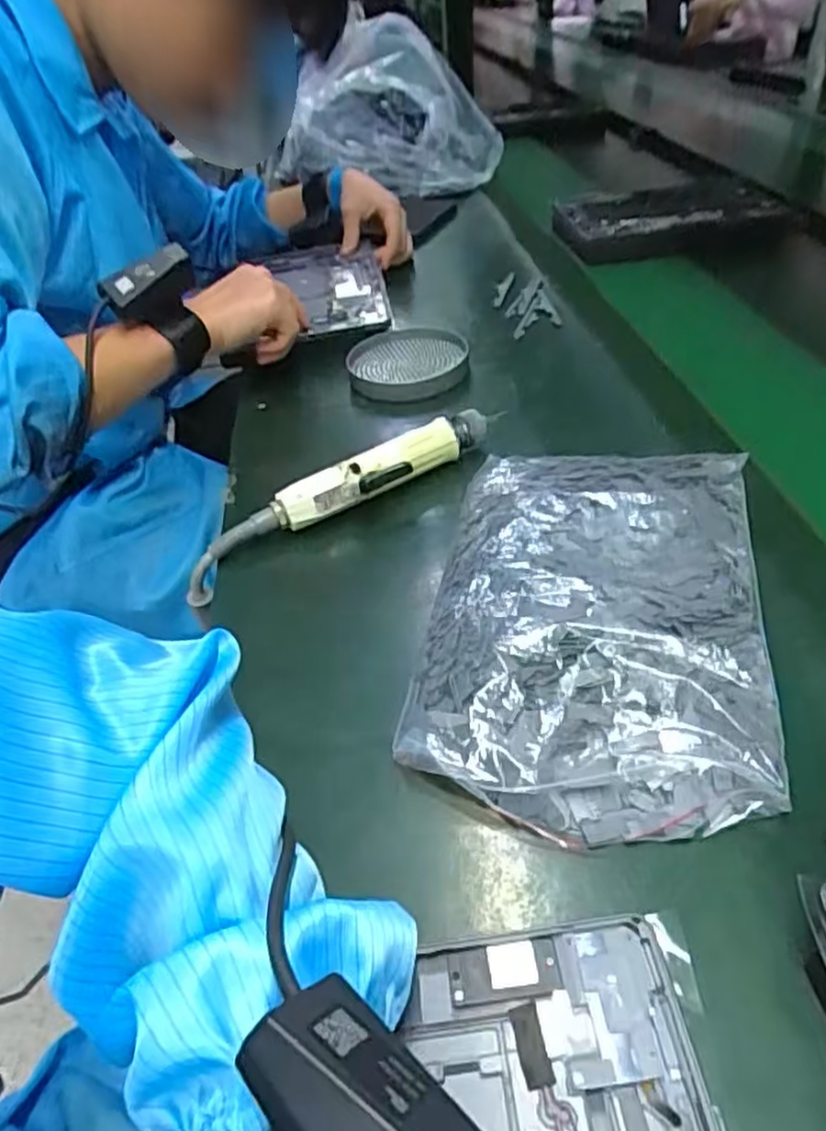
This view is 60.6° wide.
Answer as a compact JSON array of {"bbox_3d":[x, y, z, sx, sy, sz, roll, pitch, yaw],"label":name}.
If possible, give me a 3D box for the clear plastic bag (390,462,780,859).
[{"bbox_3d":[0.104,0.024,0.408,0.178,0.037,0.269,6,43,13],"label":"clear plastic bag"}]

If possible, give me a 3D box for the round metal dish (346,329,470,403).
[{"bbox_3d":[-0.005,-0.192,0.679,0.112,0.023,0.114,-3,42,3],"label":"round metal dish"}]

